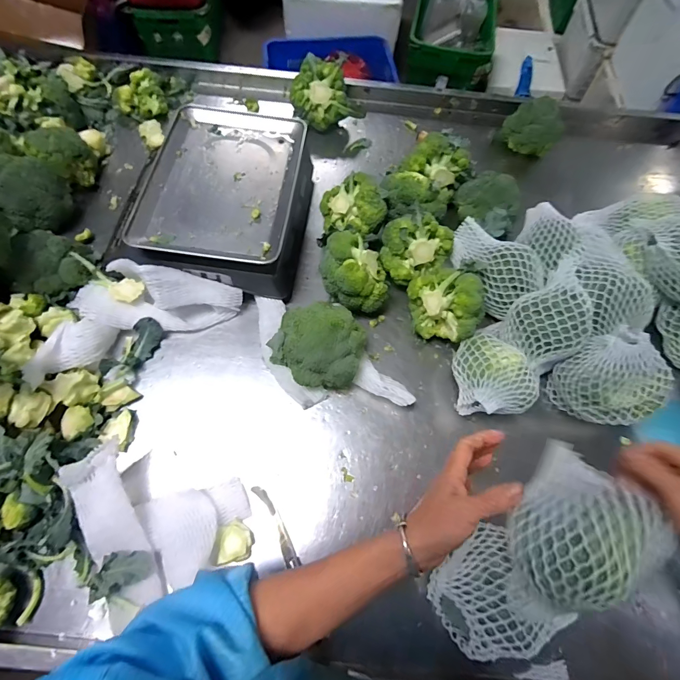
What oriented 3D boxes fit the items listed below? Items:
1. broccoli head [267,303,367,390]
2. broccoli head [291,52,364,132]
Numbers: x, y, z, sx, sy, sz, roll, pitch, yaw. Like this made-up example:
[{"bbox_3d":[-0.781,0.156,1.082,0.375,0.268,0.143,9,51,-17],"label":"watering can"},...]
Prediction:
[{"bbox_3d":[-0.035,0.007,0.574,0.139,0.108,0.124,18,67,4],"label":"broccoli head"},{"bbox_3d":[-0.030,-0.530,0.792,0.144,0.096,0.105,-19,70,-11],"label":"broccoli head"}]

